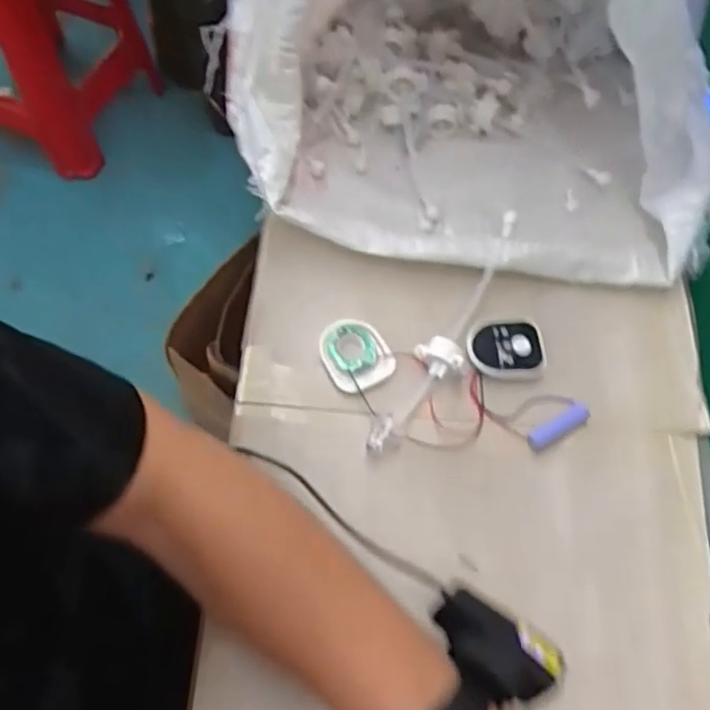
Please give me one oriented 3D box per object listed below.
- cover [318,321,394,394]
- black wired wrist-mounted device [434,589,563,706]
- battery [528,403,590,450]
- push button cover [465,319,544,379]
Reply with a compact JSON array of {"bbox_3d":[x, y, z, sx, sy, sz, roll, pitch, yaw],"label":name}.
[{"bbox_3d":[0.000,-0.001,0.487,0.048,0.009,0.059,-23,67,-13],"label":"cover"},{"bbox_3d":[0.072,0.155,0.339,0.064,0.028,0.039,28,66,11],"label":"black wired wrist-mounted device"},{"bbox_3d":[0.146,0.052,0.465,0.050,0.012,0.014,-30,69,-16],"label":"battery"},{"bbox_3d":[0.113,-0.004,0.489,0.054,0.016,0.045,0,64,-2],"label":"push button cover"}]

